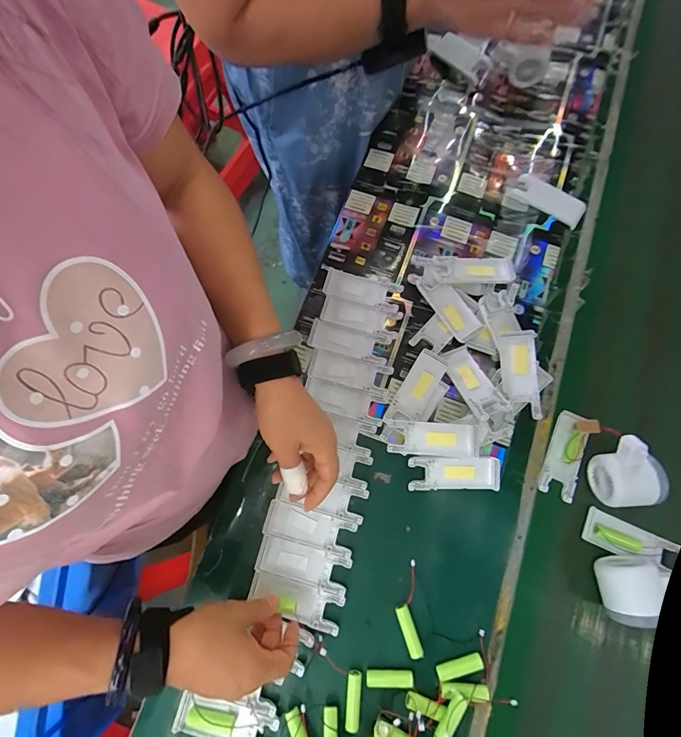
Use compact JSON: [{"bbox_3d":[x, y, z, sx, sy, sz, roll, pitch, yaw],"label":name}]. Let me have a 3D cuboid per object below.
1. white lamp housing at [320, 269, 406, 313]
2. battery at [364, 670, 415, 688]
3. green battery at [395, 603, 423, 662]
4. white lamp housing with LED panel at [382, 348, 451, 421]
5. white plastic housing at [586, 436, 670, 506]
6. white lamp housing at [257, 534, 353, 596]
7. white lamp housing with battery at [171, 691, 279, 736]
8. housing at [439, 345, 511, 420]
[{"bbox_3d":[0.030,-0.110,0.499,0.104,0.009,0.044,16,78,6],"label":"white lamp housing"},{"bbox_3d":[0.052,0.330,0.390,0.050,0.012,0.014,0,76,3],"label":"battery"},{"bbox_3d":[0.075,0.286,0.400,0.015,0.017,0.051,-19,76,-2],"label":"green battery"},{"bbox_3d":[0.094,0.028,0.455,0.038,0.019,0.100,31,80,9],"label":"white lamp housing with LED panel"},{"bbox_3d":[0.328,0.116,0.414,0.066,0.058,0.075,-7,76,1],"label":"white plastic housing"},{"bbox_3d":[-0.044,0.224,0.418,0.104,0.009,0.038,13,77,6],"label":"white lamp housing"},{"bbox_3d":[-0.120,0.373,0.383,0.105,0.014,0.039,13,77,6],"label":"white lamp housing with battery"},{"bbox_3d":[0.163,0.017,0.451,0.037,0.014,0.100,-21,53,-4],"label":"housing"}]

